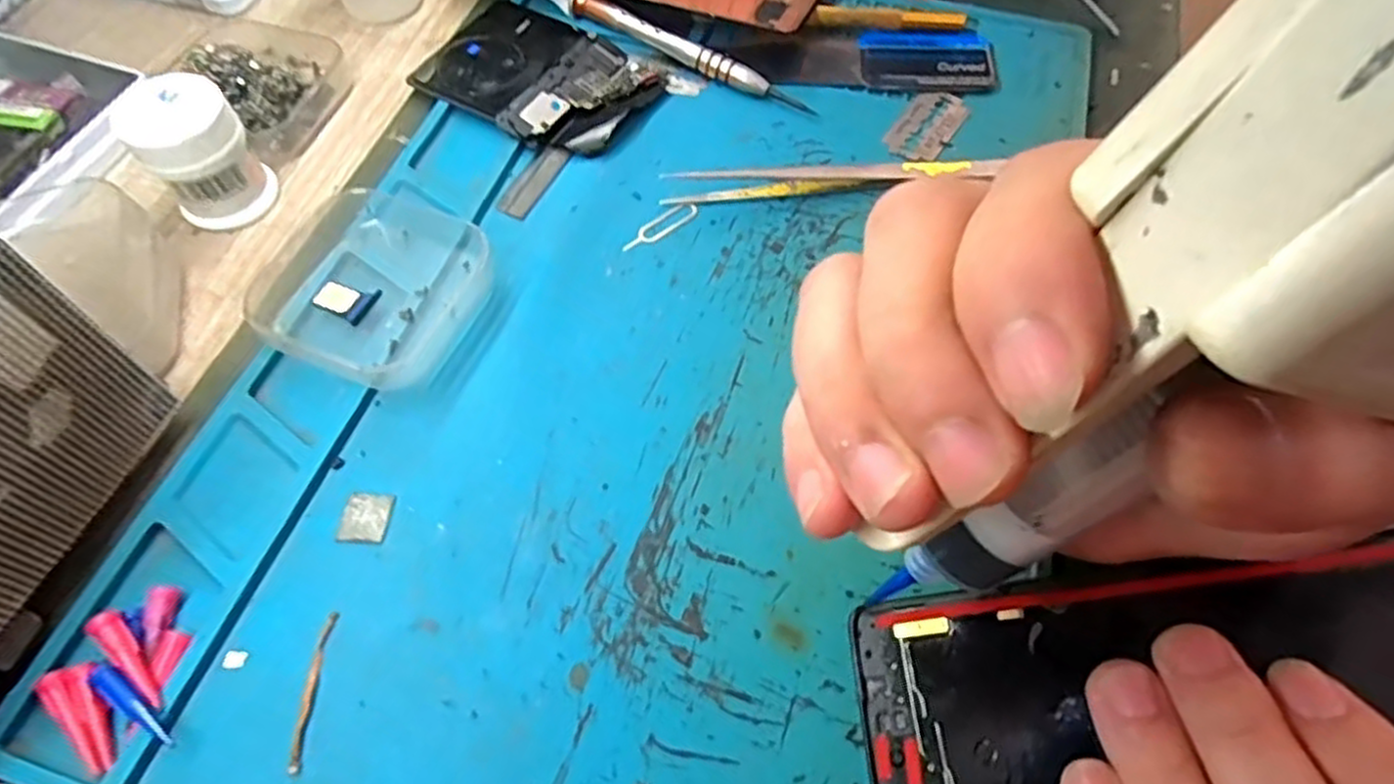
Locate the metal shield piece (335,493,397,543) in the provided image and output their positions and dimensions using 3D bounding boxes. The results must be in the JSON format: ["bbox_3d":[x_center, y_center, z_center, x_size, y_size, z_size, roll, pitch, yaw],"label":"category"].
[{"bbox_3d":[-0.095,0.036,0.217,0.014,0.004,0.014,4,59,3],"label":"metal shield piece"}]

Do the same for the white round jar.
[{"bbox_3d":[-0.175,-0.086,0.264,0.033,0.037,0.030,0,61,-1],"label":"white round jar"}]

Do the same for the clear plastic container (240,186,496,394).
[{"bbox_3d":[-0.105,-0.037,0.249,0.066,0.017,0.069,17,62,9],"label":"clear plastic container"}]

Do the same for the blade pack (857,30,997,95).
[{"bbox_3d":[0.096,-0.138,0.315,0.055,0.004,0.035,3,61,1],"label":"blade pack"}]

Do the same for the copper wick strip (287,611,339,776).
[{"bbox_3d":[-0.098,0.076,0.192,0.004,0.004,0.038,1,61,0],"label":"copper wick strip"}]

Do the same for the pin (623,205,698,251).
[{"bbox_3d":[-0.013,-0.059,0.273,0.032,0.004,0.009,-37,69,-20],"label":"pin"}]

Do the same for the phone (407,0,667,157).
[{"bbox_3d":[-0.063,-0.128,0.305,0.087,0.009,0.065,27,64,13],"label":"phone"}]

